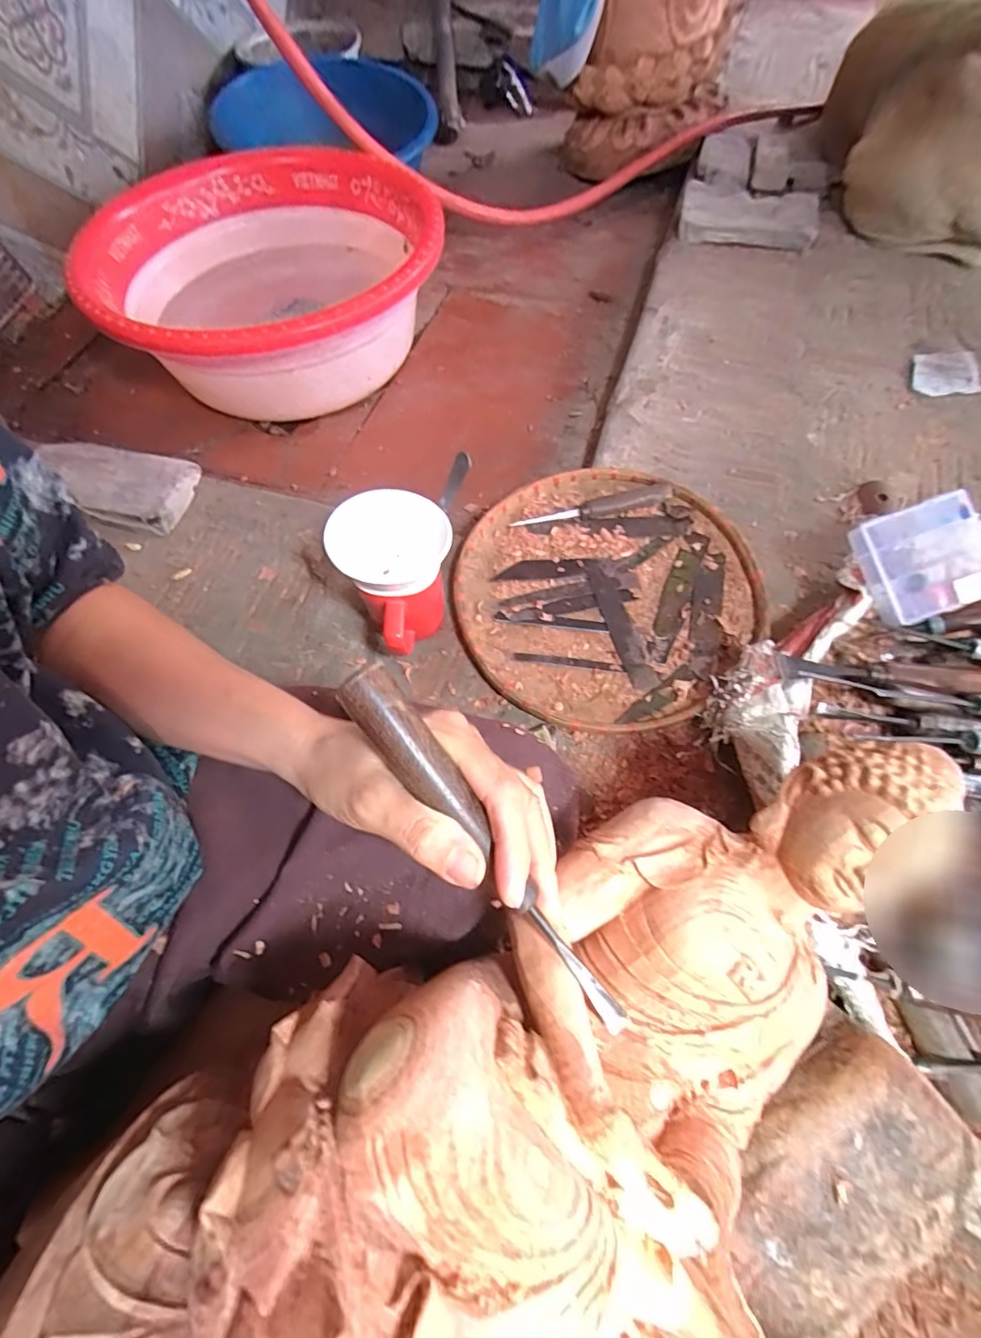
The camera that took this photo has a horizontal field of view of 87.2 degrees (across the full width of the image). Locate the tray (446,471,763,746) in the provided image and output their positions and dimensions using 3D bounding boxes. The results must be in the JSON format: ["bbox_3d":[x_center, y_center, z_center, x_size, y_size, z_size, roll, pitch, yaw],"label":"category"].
[{"bbox_3d":[0.108,-0.081,0.507,0.275,0.022,0.286,-1,62,2],"label":"tray"}]

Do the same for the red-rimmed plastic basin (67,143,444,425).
[{"bbox_3d":[-0.286,-0.517,0.709,0.418,0.157,0.443,-1,62,2],"label":"red-rimmed plastic basin"}]

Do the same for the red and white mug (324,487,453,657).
[{"bbox_3d":[-0.080,-0.078,0.451,0.080,0.127,0.089,36,70,17],"label":"red and white mug"}]

